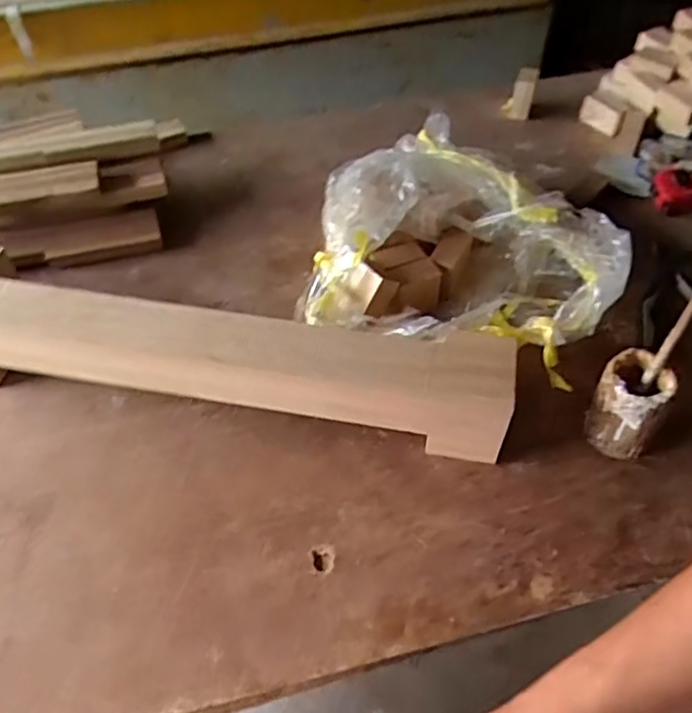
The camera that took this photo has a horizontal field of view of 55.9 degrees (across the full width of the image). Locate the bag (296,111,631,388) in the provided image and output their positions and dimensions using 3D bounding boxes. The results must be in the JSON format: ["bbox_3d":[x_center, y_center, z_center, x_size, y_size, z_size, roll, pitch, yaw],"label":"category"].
[{"bbox_3d":[0.141,-0.130,0.751,0.334,0.129,0.310,13,53,11],"label":"bag"}]

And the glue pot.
[{"bbox_3d":[0.271,0.045,0.631,0.059,0.096,0.060,-1,52,1],"label":"glue pot"}]

